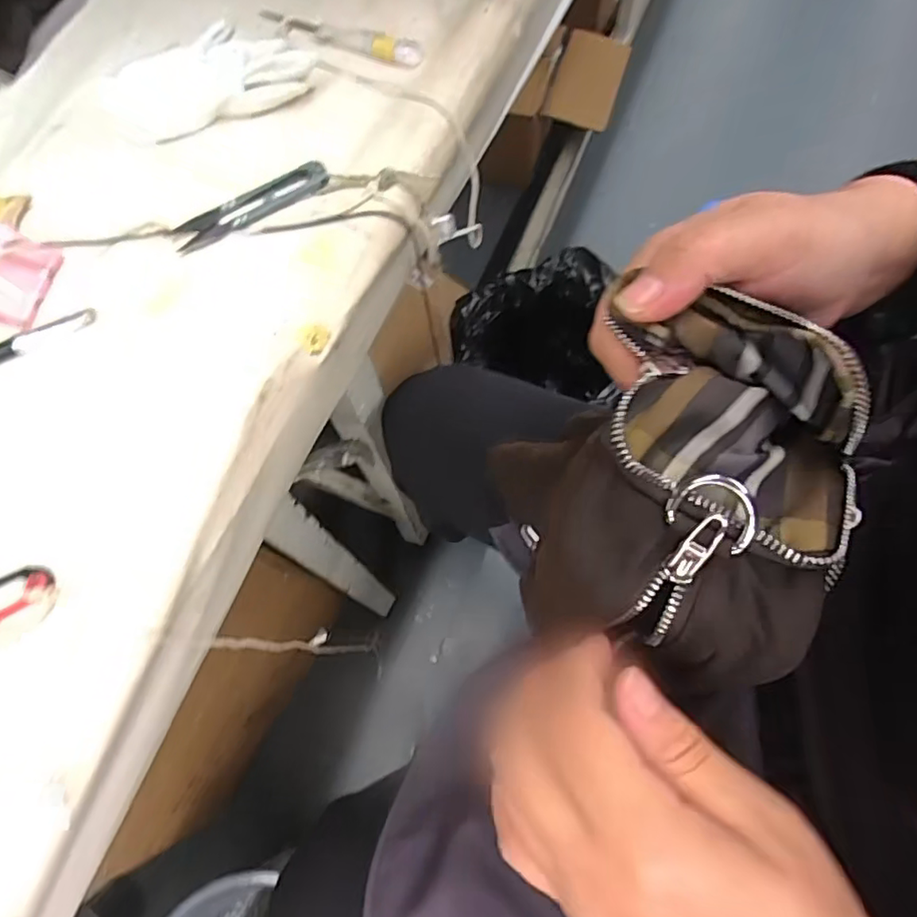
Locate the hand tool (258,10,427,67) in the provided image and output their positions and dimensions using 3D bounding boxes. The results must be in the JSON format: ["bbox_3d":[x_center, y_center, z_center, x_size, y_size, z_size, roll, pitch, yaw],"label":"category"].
[{"bbox_3d":[-0.089,-0.307,0.422,0.142,0.016,0.018,26,73,11],"label":"hand tool"}]

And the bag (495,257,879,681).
[{"bbox_3d":[0.079,0.006,0.206,0.108,0.047,0.122,28,74,12],"label":"bag"}]

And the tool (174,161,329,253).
[{"bbox_3d":[-0.125,-0.154,0.357,0.097,0.005,0.023,-28,71,-7],"label":"tool"}]

